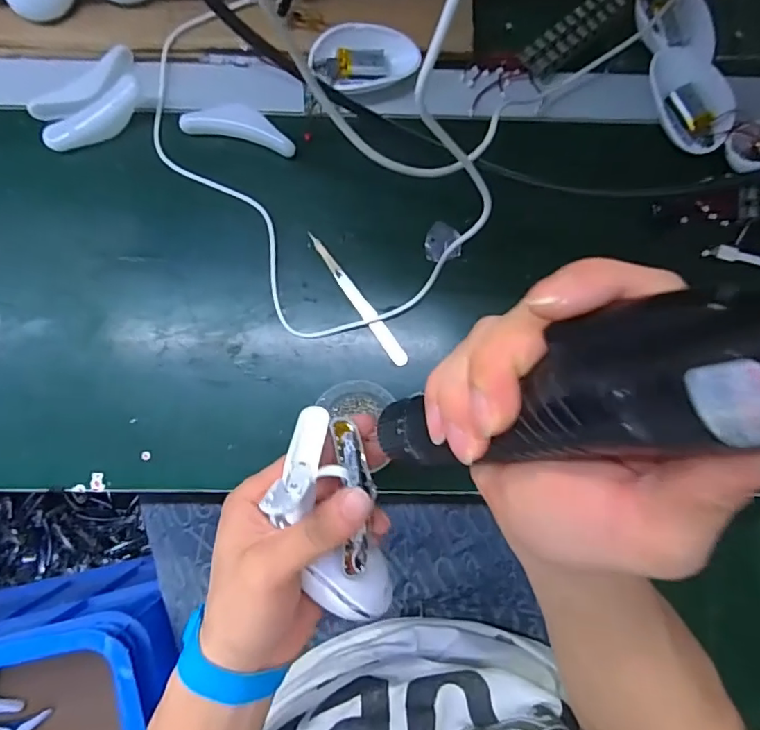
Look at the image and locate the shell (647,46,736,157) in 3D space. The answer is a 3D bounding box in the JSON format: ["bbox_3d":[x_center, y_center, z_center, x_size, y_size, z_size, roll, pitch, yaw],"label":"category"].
[{"bbox_3d":[0.246,-0.210,0.425,0.045,0.023,0.084,-27,87,-2],"label":"shell"}]

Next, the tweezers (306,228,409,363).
[{"bbox_3d":[-0.017,-0.052,0.424,0.012,0.004,0.124,-35,87,-3],"label":"tweezers"}]

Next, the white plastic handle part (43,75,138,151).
[{"bbox_3d":[-0.221,-0.191,0.422,0.081,0.019,0.025,-32,87,-2],"label":"white plastic handle part"}]

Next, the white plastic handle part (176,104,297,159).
[{"bbox_3d":[-0.110,-0.186,0.421,0.087,0.023,0.026,11,86,0],"label":"white plastic handle part"}]

